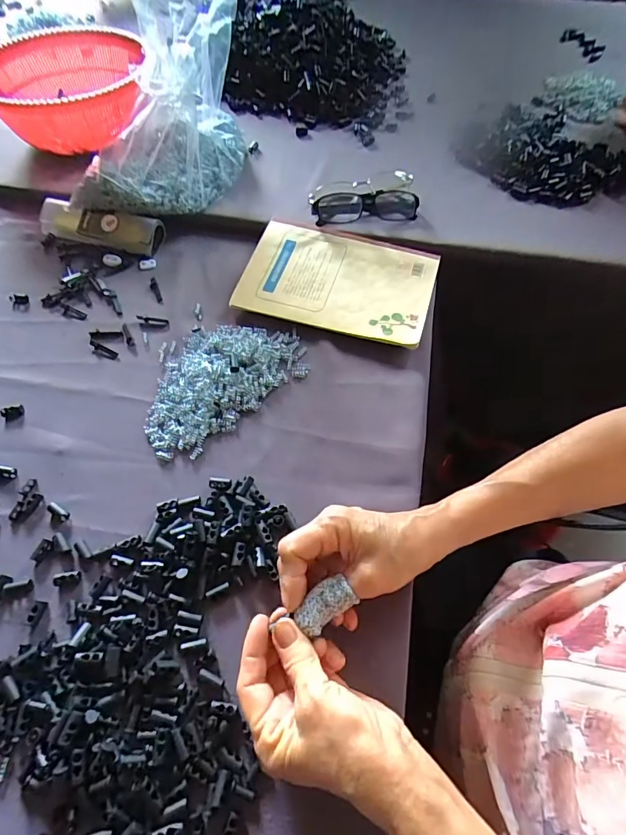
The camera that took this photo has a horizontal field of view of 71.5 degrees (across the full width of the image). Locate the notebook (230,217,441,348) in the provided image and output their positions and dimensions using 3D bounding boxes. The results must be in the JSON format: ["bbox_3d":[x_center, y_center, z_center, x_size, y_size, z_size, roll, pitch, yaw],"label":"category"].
[{"bbox_3d":[0.030,-0.156,0.480,0.199,0.013,0.143,16,63,8],"label":"notebook"}]

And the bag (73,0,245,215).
[{"bbox_3d":[-0.184,-0.350,0.504,0.168,0.187,0.166,5,60,4],"label":"bag"}]

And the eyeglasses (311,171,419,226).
[{"bbox_3d":[0.061,-0.265,0.527,0.125,0.025,0.067,-13,60,-6],"label":"eyeglasses"}]

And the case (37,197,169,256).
[{"bbox_3d":[-0.261,-0.234,0.532,0.160,0.027,0.040,16,61,11],"label":"case"}]

